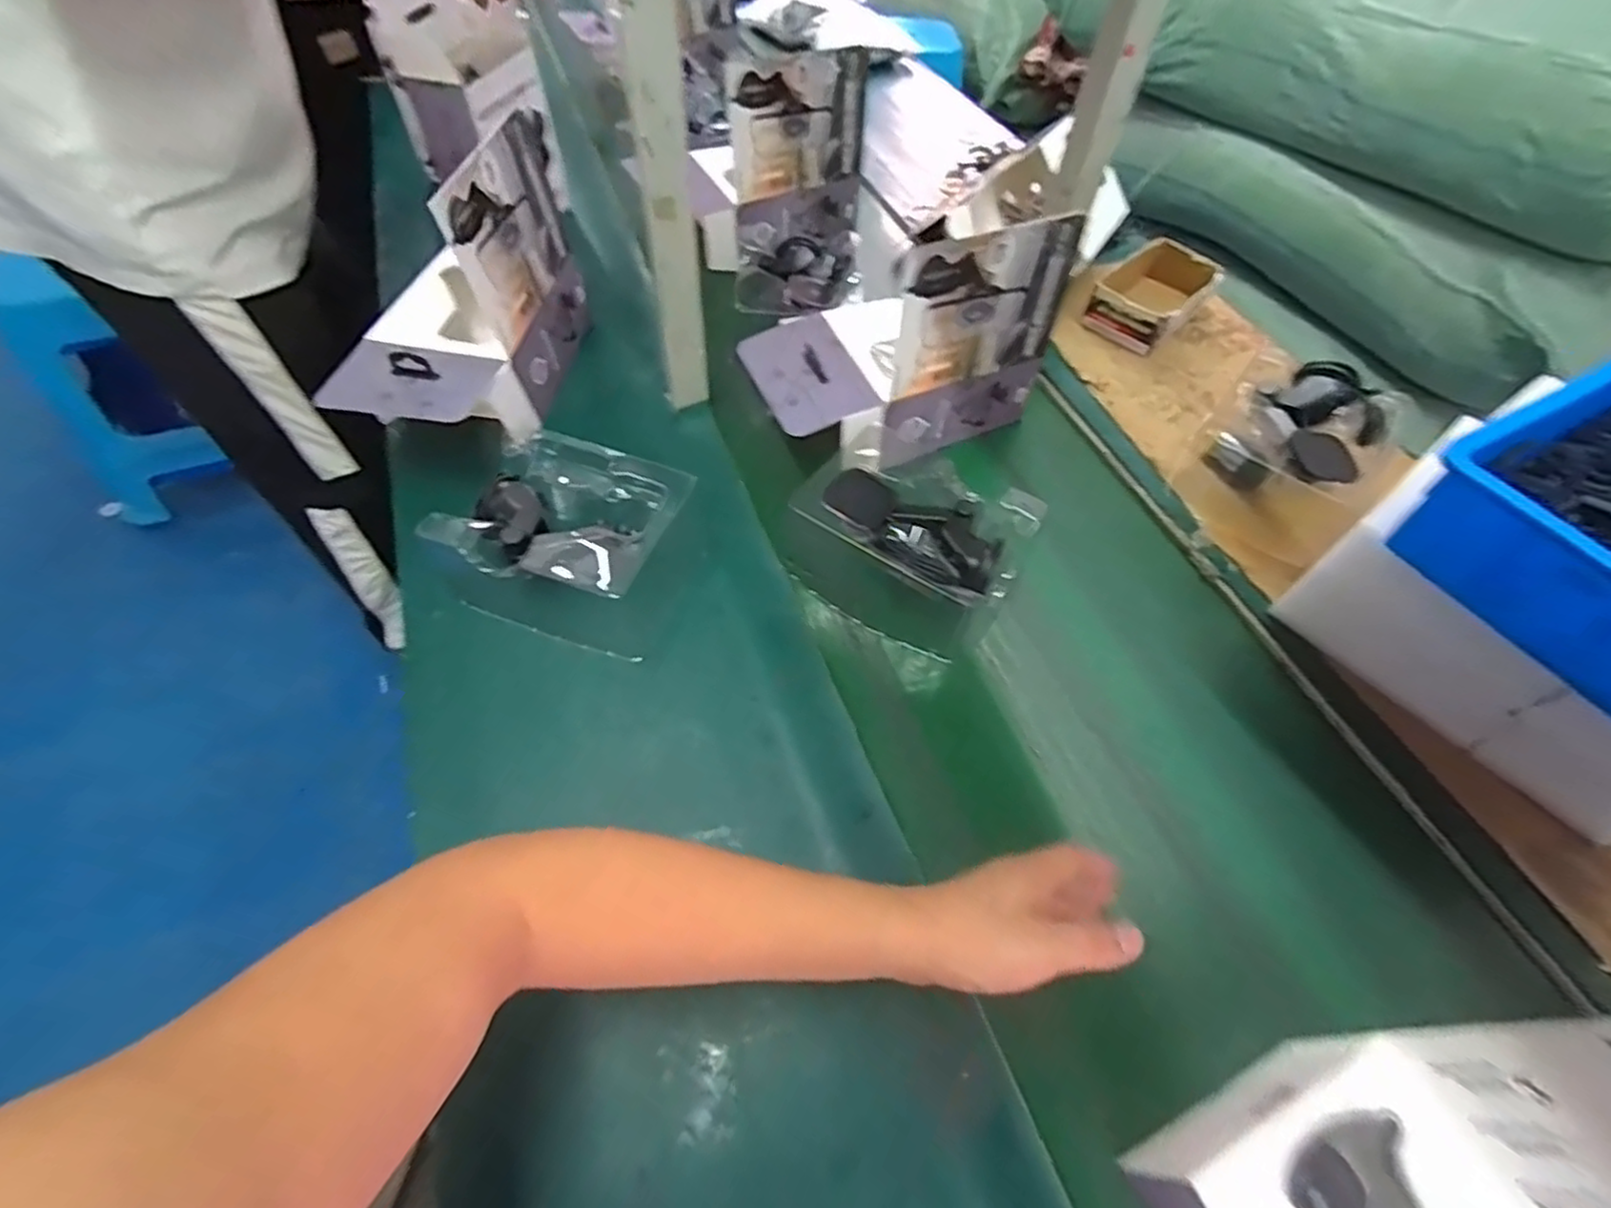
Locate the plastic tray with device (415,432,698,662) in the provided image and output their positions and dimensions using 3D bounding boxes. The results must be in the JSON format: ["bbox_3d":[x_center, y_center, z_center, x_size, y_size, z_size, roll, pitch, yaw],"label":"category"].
[{"bbox_3d":[-0.215,-0.068,0.619,0.194,0.057,0.171,14,55,5],"label":"plastic tray with device"}]

